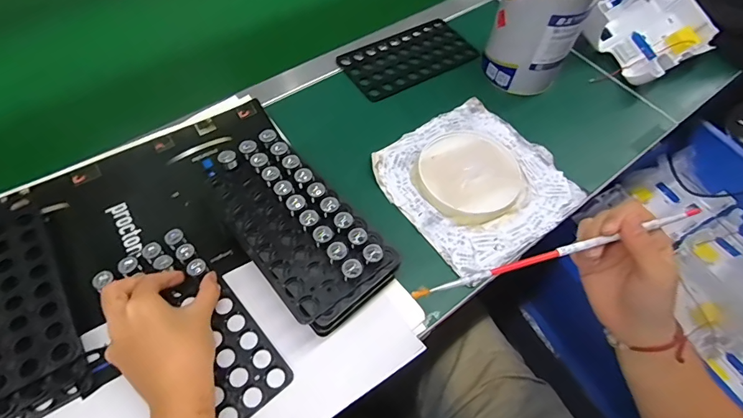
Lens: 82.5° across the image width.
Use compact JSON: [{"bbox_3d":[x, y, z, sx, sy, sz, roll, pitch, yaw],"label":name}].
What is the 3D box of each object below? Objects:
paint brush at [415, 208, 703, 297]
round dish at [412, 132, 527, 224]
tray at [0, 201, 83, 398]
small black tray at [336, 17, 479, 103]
[{"bbox_3d":[0.149,0.034,0.331,0.247,0.009,0.009,-14,60,-9],"label":"paint brush"},{"bbox_3d":[0.116,-0.041,0.498,0.126,0.018,0.115,2,58,-3],"label":"round dish"},{"bbox_3d":[-0.338,0.074,0.382,0.102,0.012,0.189,-26,63,-19],"label":"tray"},{"bbox_3d":[0.053,-0.223,0.620,0.193,0.006,0.103,-31,65,-21],"label":"small black tray"}]

